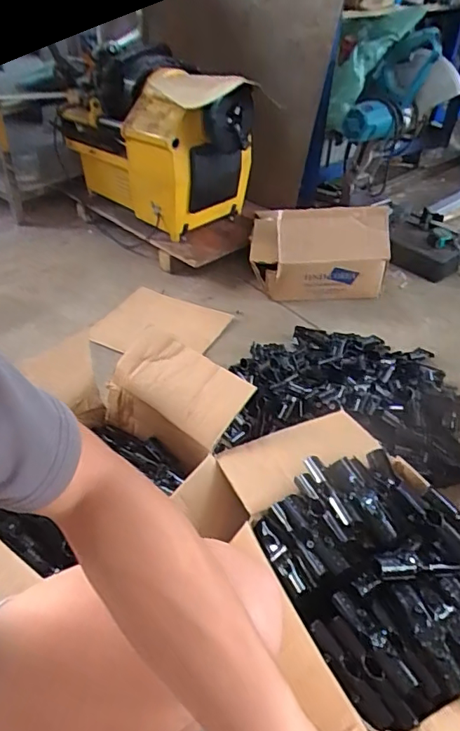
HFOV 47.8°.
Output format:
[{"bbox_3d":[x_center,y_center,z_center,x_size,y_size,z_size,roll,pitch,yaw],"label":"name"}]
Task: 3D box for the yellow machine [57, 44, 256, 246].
[{"bbox_3d":[-0.212,-0.695,1.616,0.365,0.410,0.596,-29,50,-31],"label":"yellow machine"}]

